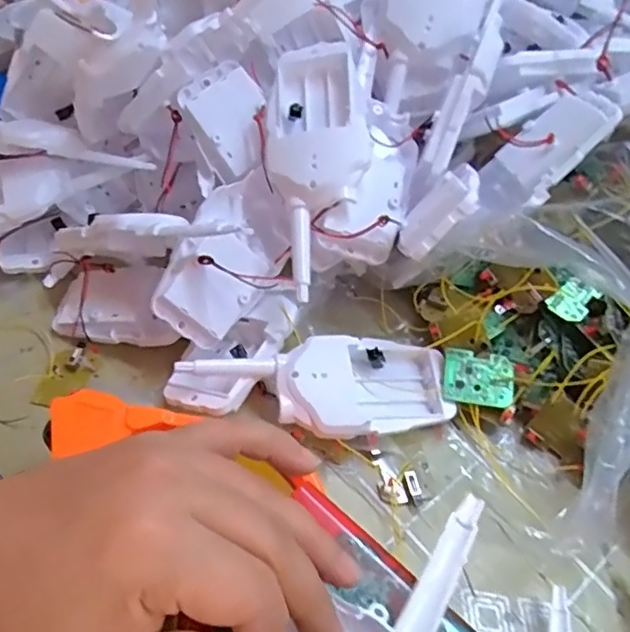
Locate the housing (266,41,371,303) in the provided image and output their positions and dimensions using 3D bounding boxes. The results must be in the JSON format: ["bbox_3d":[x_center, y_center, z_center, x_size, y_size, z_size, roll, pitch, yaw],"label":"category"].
[{"bbox_3d":[0.001,-0.094,0.360,0.059,0.026,0.160,2,73,-1],"label":"housing"}]

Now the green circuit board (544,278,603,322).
[{"bbox_3d":[0.168,-0.010,0.381,0.031,0.004,0.023,-37,74,-10],"label":"green circuit board"}]

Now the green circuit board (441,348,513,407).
[{"bbox_3d":[0.102,0.039,0.367,0.043,0.004,0.033,6,68,4],"label":"green circuit board"}]

